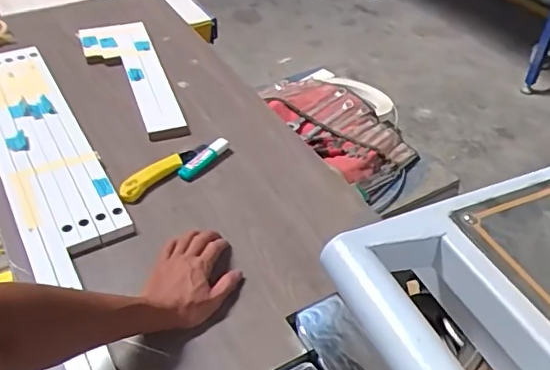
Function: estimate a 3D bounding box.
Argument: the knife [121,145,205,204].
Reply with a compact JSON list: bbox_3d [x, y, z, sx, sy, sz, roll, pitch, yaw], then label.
[{"bbox_3d":[-0.174,-0.027,0.872,0.028,0.018,0.165,31,50,28],"label":"knife"}]

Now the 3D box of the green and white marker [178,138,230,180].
[{"bbox_3d":[-0.116,-0.045,0.902,0.023,0.020,0.104,28,48,25],"label":"green and white marker"}]

